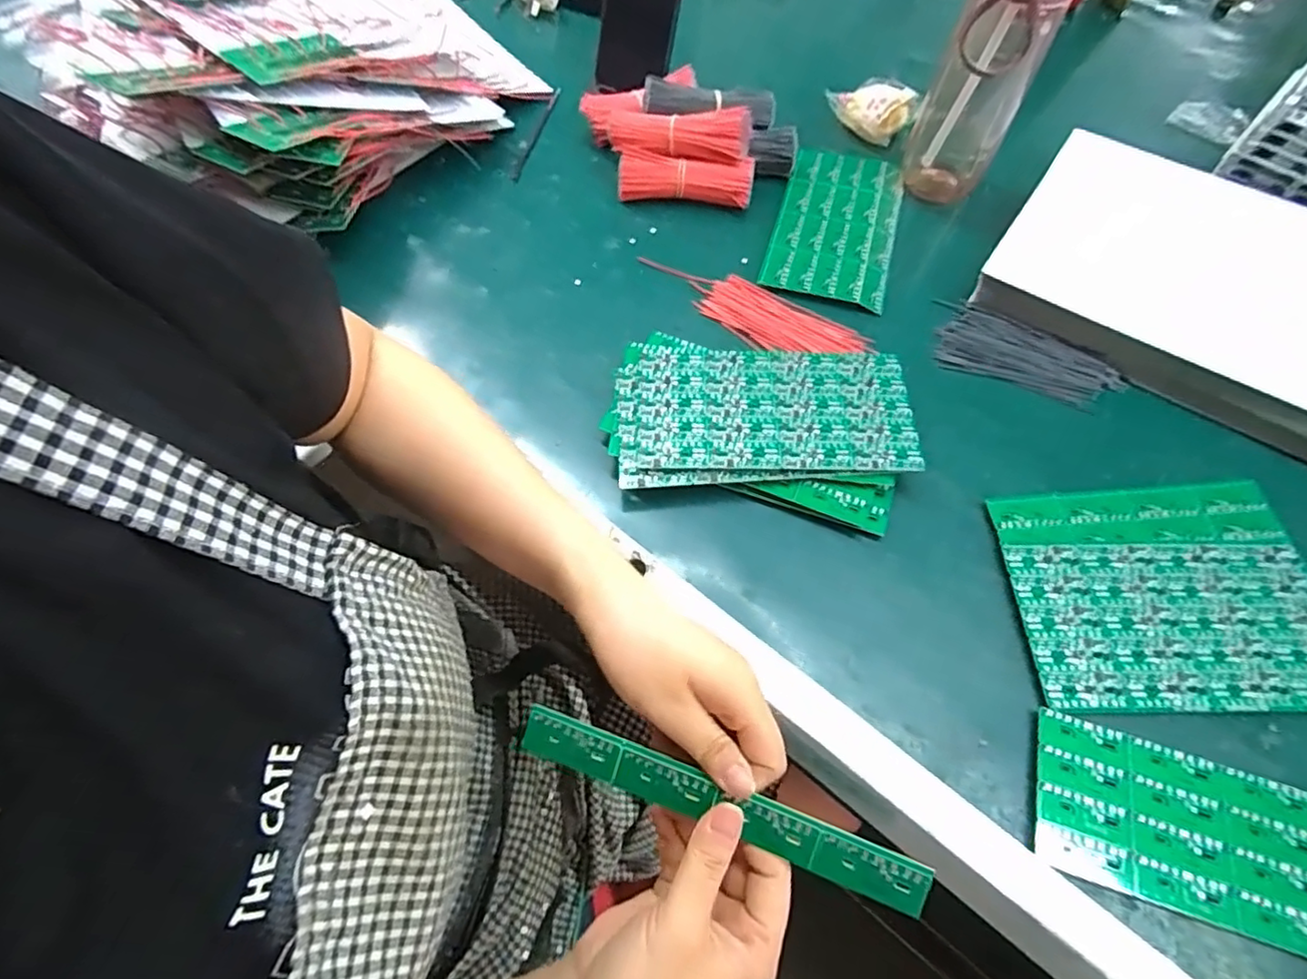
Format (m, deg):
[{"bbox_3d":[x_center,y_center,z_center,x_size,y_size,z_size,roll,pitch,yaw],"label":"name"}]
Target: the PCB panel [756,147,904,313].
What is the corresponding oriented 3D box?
[{"bbox_3d":[0.163,-0.237,0.554,0.102,0.012,0.181,15,63,8],"label":"PCB panel"}]

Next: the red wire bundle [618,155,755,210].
[{"bbox_3d":[0.028,-0.278,0.561,0.119,0.035,0.026,5,62,2],"label":"red wire bundle"}]

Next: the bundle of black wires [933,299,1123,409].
[{"bbox_3d":[0.291,-0.106,0.483,0.135,0.009,0.066,21,64,11],"label":"bundle of black wires"}]

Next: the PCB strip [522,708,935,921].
[{"bbox_3d":[0.027,0.145,0.286,0.190,0.004,0.022,18,89,12],"label":"PCB strip"}]

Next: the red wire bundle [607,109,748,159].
[{"bbox_3d":[0.022,-0.314,0.547,0.124,0.024,0.032,6,62,3],"label":"red wire bundle"}]

